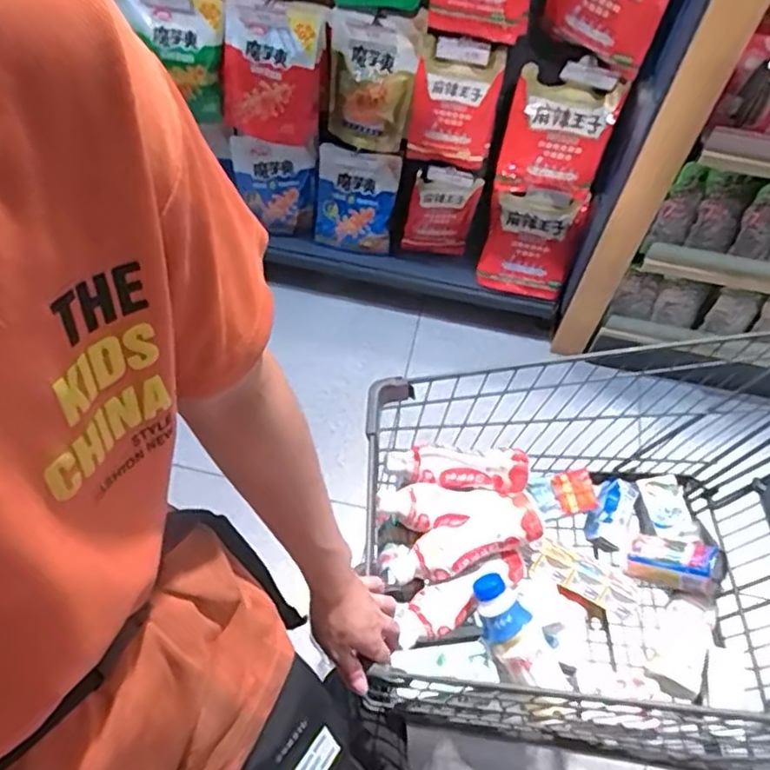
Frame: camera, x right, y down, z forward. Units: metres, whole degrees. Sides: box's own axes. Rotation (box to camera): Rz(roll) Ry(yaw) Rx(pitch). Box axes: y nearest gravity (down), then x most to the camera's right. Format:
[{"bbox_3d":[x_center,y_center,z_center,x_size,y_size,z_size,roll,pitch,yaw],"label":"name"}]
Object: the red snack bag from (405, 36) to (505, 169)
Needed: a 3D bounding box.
[{"bbox_3d":[0.145,-0.599,1.417,0.180,0.271,0.027,16,56,7],"label":"red snack bag"}]

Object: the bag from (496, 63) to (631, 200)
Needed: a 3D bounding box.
[{"bbox_3d":[0.368,-0.527,1.420,0.211,0.260,0.058,13,55,5],"label":"bag"}]

